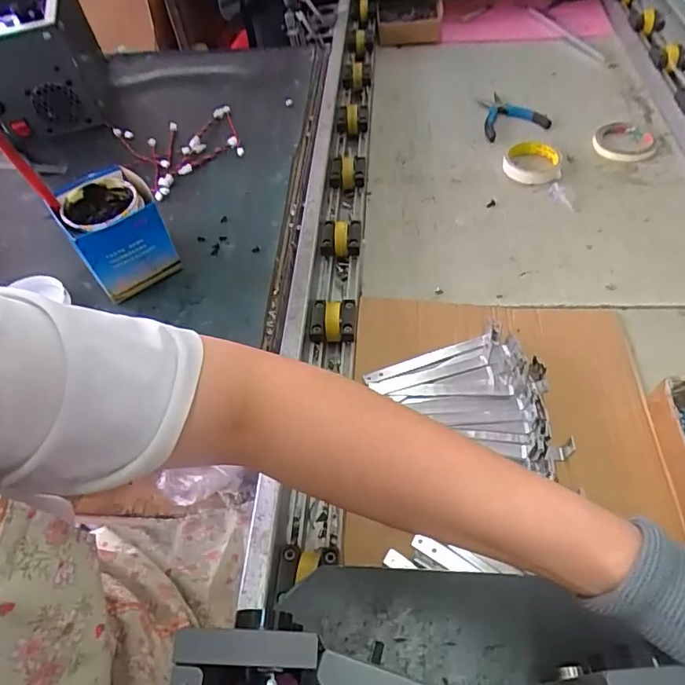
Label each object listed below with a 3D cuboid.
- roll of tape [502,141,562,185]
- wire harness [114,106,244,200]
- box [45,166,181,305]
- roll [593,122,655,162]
[{"bbox_3d":[0.300,-0.286,0.809,0.083,0.021,0.083,-3,54,4],"label":"roll of tape"},{"bbox_3d":[-0.228,-0.294,0.750,0.160,0.020,0.177,-29,57,-15],"label":"wire harness"},{"bbox_3d":[-0.251,-0.122,0.576,0.094,0.093,0.102,-34,58,-18],"label":"box"},{"bbox_3d":[0.460,-0.326,0.835,0.089,0.013,0.097,-3,54,4],"label":"roll"}]

